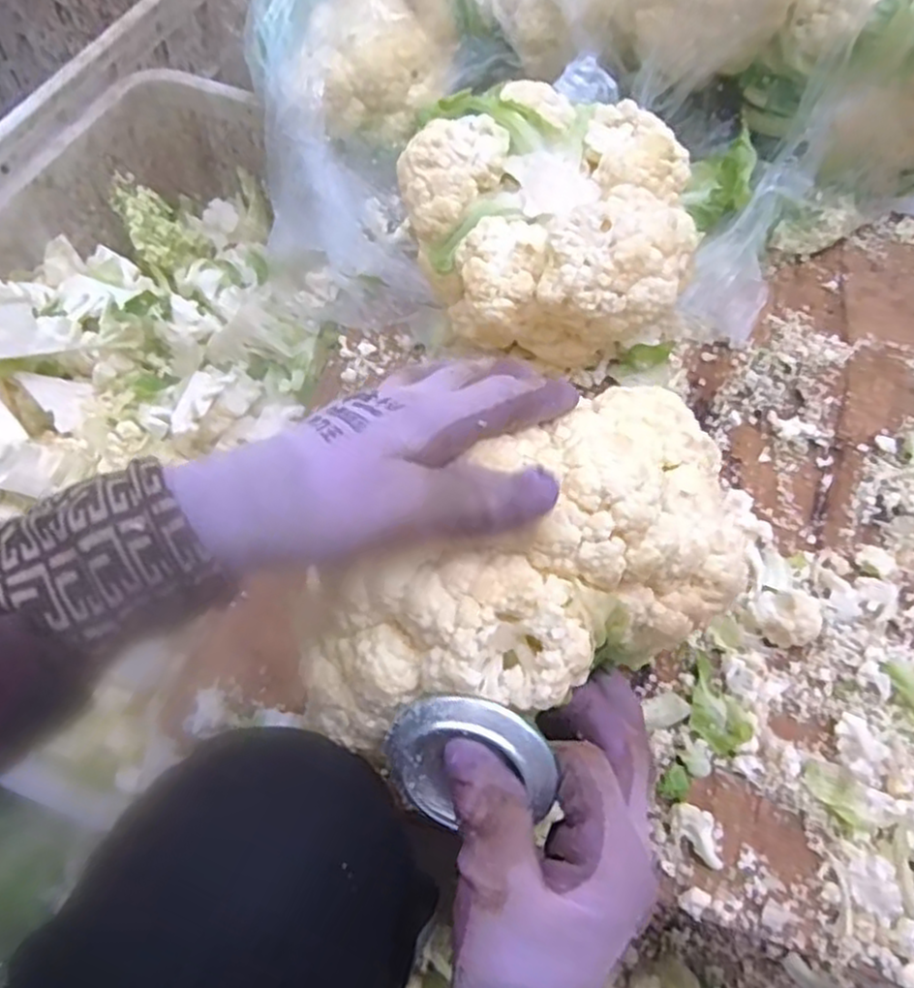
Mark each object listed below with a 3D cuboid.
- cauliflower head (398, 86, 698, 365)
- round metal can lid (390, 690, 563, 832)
[{"bbox_3d":[0.054,-0.159,0.468,0.183,0.099,0.158,9,61,3],"label":"cauliflower head"},{"bbox_3d":[0.003,0.095,0.270,0.057,0.053,0.010,-16,17,19],"label":"round metal can lid"}]

